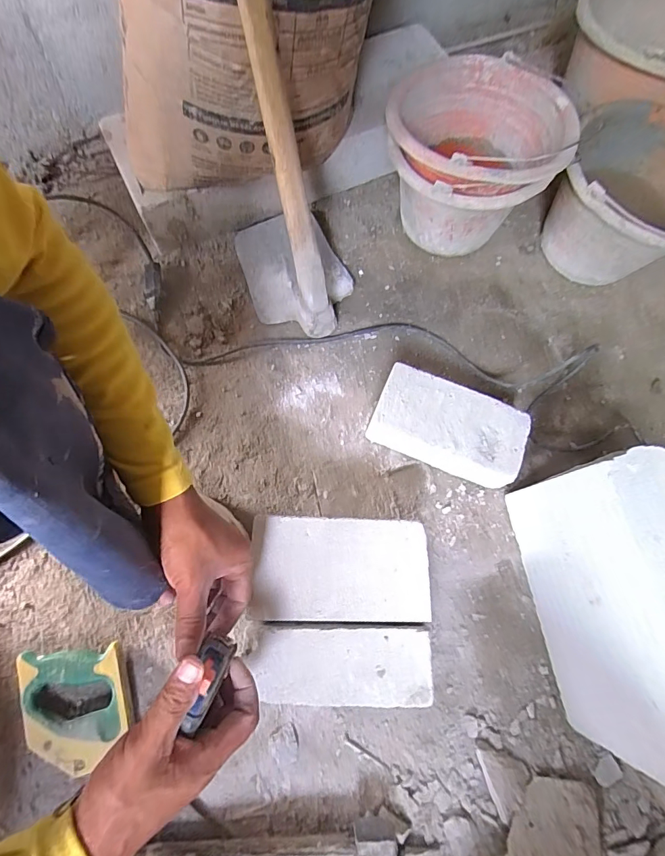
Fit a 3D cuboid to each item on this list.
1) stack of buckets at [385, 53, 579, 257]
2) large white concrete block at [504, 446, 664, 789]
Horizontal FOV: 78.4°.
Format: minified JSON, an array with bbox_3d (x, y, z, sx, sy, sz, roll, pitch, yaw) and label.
[{"bbox_3d":[0.207,-0.399,0.636,0.249,0.197,0.228,-7,73,-5],"label":"stack of buckets"},{"bbox_3d":[0.324,0.193,0.455,0.106,0.201,0.289,-9,73,-5],"label":"large white concrete block"}]

